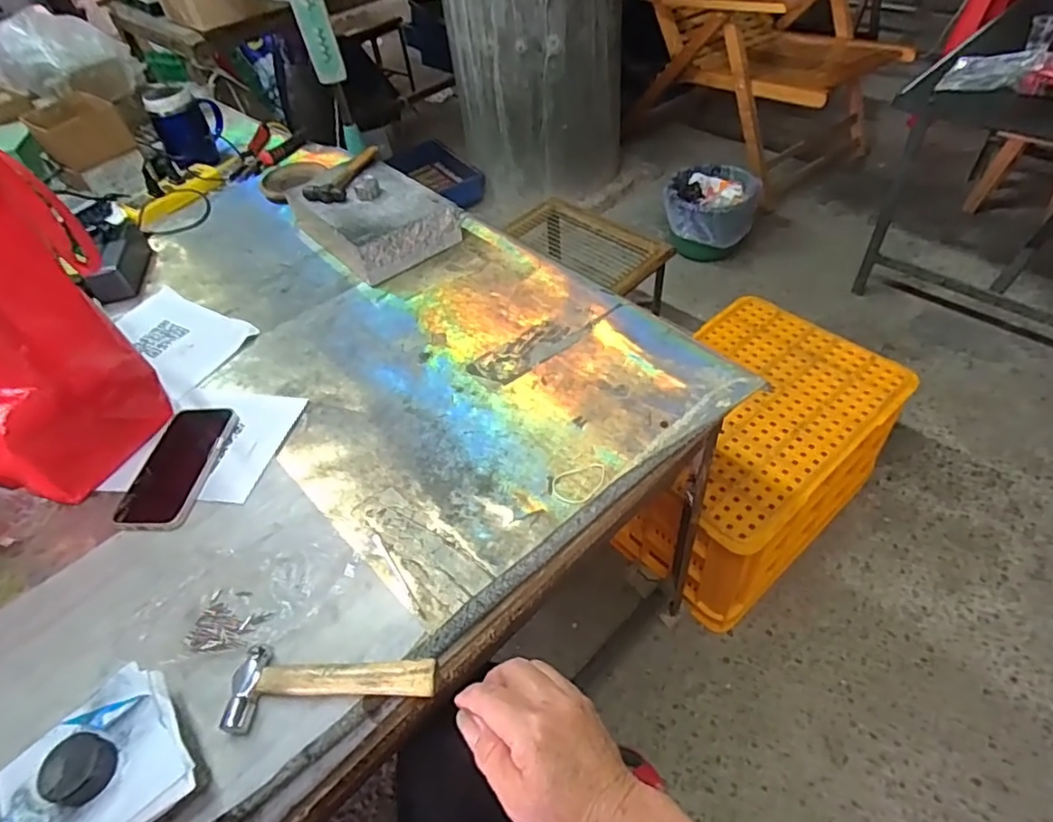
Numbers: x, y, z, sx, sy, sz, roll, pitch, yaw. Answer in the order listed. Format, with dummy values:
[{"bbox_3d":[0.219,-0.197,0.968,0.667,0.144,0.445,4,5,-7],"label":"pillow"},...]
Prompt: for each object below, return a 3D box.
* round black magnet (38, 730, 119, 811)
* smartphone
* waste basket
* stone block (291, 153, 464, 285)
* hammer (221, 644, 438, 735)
[{"bbox_3d":[-0.292,0.231,0.387,0.042,0.019,0.037,17,53,21],"label":"round black magnet"},{"bbox_3d":[-0.362,0.056,0.618,0.079,0.007,0.149,1,49,7],"label":"smartphone"},{"bbox_3d":[0.493,-0.519,1.623,0.236,0.193,0.234,13,52,18],"label":"waste basket"},{"bbox_3d":[-0.224,-0.290,0.864,0.161,0.073,0.236,-34,54,-22],"label":"stone block"},{"bbox_3d":[-0.144,0.206,0.444,0.154,0.023,0.059,-1,49,5],"label":"hammer"}]

